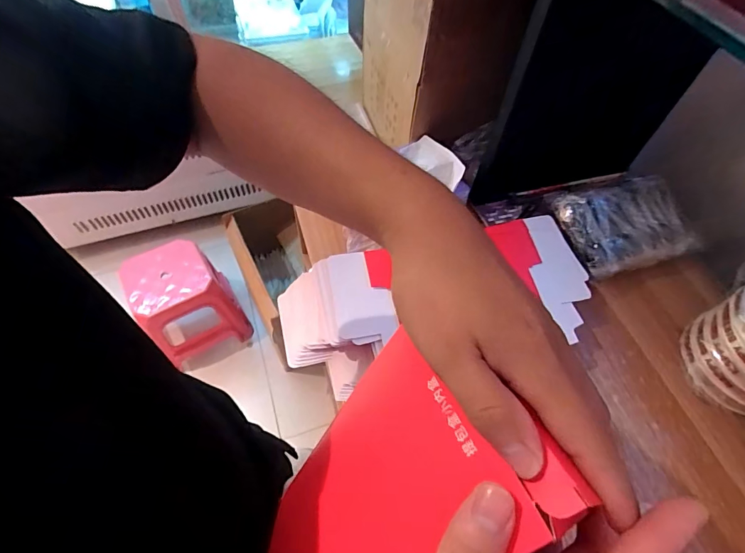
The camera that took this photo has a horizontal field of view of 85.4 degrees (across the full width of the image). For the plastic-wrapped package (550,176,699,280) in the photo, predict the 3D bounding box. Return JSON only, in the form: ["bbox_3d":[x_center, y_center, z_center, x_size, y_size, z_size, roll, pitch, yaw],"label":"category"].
[{"bbox_3d":[0.395,-0.089,0.628,0.207,0.039,0.141,-15,59,-12],"label":"plastic-wrapped package"}]

